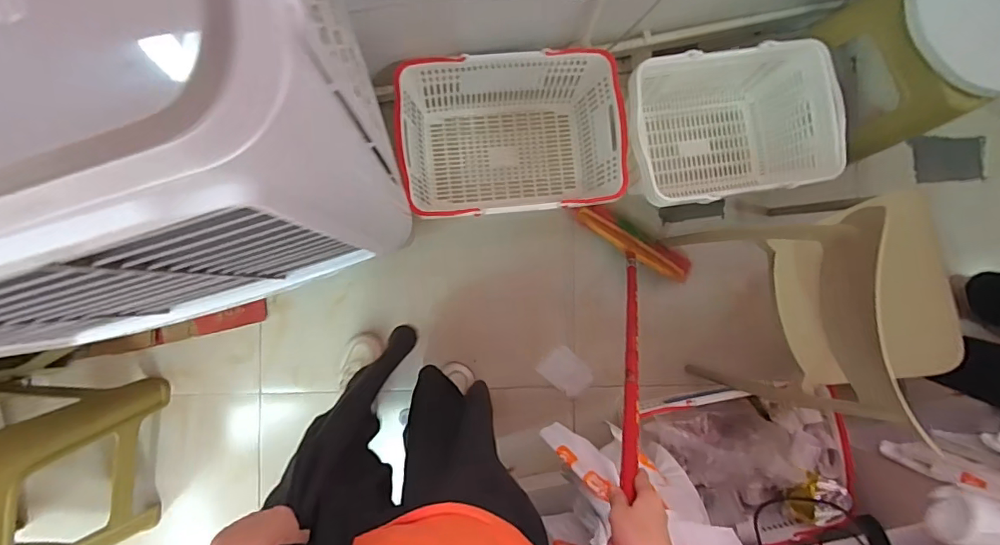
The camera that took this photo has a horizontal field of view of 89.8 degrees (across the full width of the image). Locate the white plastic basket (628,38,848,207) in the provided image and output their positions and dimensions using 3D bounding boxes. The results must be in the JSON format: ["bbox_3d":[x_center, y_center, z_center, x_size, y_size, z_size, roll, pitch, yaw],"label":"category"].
[{"bbox_3d":[0.507,-0.327,1.185,0.448,0.244,0.315,-9,91,-7],"label":"white plastic basket"}]

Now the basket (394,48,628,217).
[{"bbox_3d":[0.019,-0.302,1.162,0.478,0.207,0.334,-8,91,-7],"label":"basket"}]

